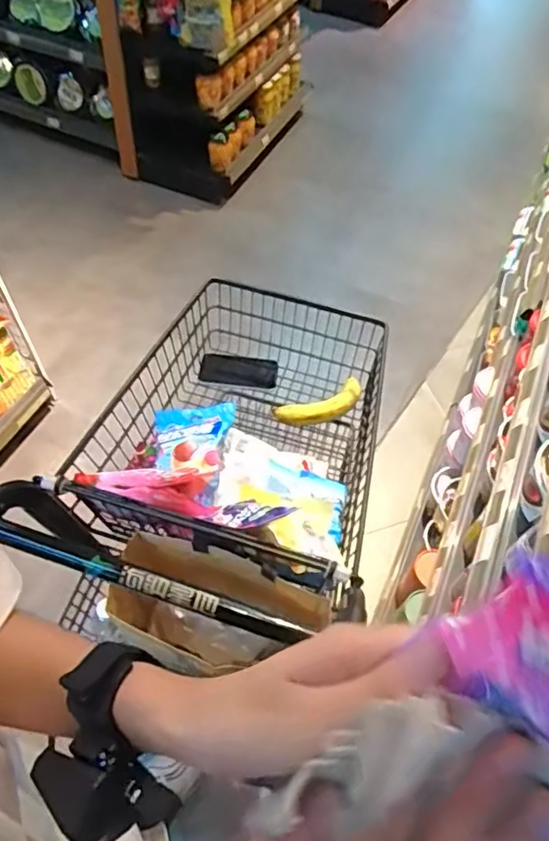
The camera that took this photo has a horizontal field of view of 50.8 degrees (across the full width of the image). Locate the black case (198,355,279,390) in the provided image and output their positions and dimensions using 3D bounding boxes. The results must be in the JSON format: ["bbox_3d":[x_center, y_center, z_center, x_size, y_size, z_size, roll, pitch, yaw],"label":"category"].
[{"bbox_3d":[-0.073,-0.103,1.191,0.157,0.015,0.066,8,69,3],"label":"black case"}]

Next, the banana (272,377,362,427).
[{"bbox_3d":[0.092,-0.029,1.127,0.185,0.040,0.064,-22,60,-18],"label":"banana"}]

